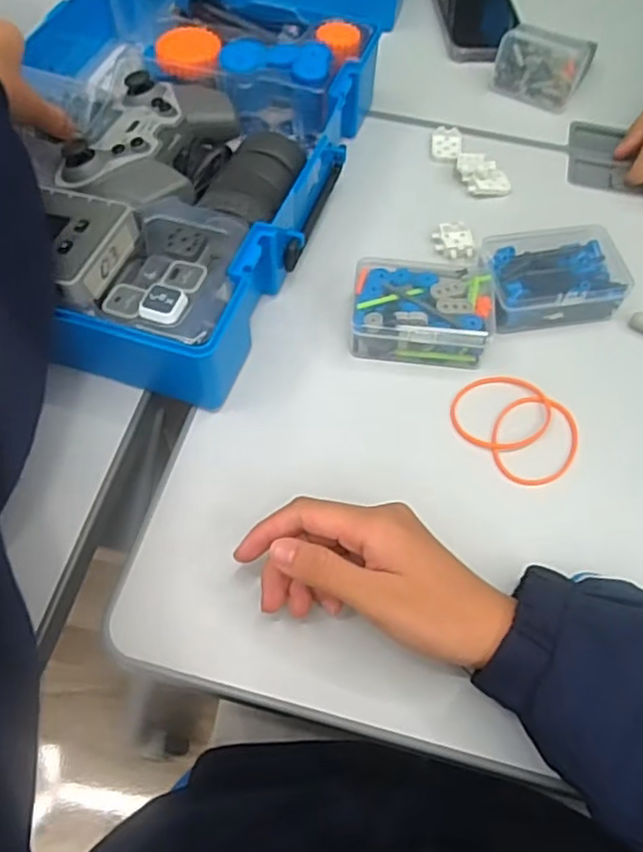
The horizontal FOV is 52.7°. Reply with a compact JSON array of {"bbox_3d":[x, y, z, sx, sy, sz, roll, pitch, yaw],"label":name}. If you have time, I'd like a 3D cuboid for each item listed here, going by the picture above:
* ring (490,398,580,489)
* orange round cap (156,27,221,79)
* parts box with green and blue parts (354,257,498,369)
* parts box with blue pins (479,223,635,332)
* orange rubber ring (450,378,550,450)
[{"bbox_3d":[0.137,0.009,0.418,0.053,0.009,0.067,32,63,16],"label":"ring"},{"bbox_3d":[-0.105,-0.300,0.519,0.048,0.012,0.050,1,59,-1],"label":"orange round cap"},{"bbox_3d":[0.068,-0.076,0.452,0.092,0.045,0.064,5,59,1],"label":"parts box with green and blue parts"},{"bbox_3d":[0.164,-0.108,0.467,0.095,0.028,0.073,-5,59,-5],"label":"parts box with blue pins"},{"bbox_3d":[0.117,-0.009,0.428,0.061,0.004,0.056,-2,62,4],"label":"orange rubber ring"}]

